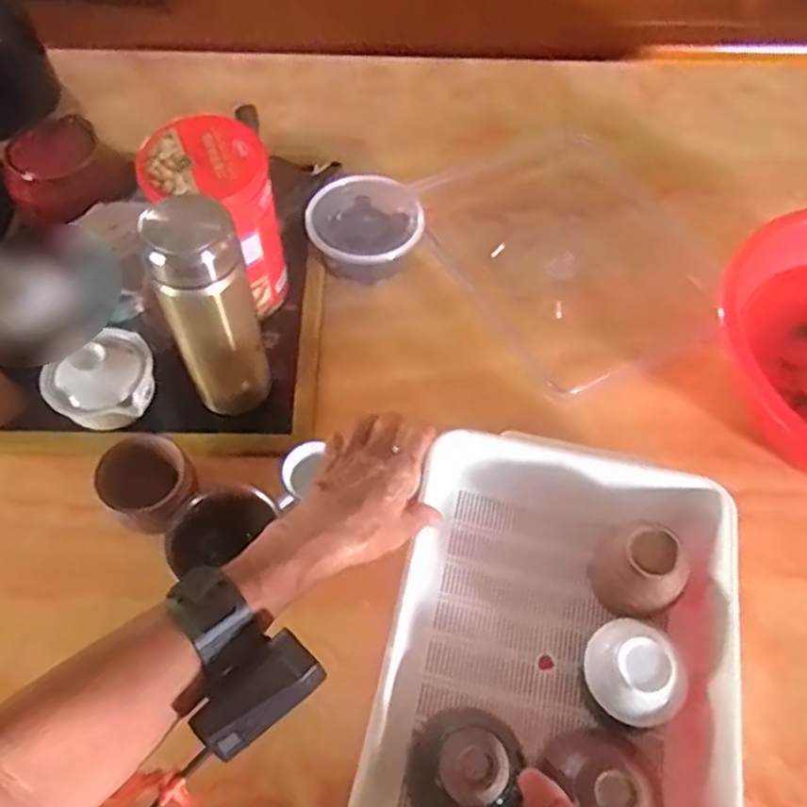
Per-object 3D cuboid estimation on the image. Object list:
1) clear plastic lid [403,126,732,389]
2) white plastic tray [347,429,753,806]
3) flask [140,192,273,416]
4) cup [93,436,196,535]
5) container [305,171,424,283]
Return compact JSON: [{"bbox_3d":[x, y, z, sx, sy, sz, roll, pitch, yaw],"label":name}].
[{"bbox_3d":[0.184,-0.168,0.767,0.265,0.022,0.318,-25,63,-19],"label":"clear plastic lid"},{"bbox_3d":[0.112,0.182,0.521,0.233,0.072,0.309,12,60,6],"label":"white plastic tray"},{"bbox_3d":[-0.152,-0.070,0.575,0.064,0.204,0.057,-18,62,-12],"label":"flask"},{"bbox_3d":[-0.198,0.069,0.567,0.070,0.066,0.063,31,63,16],"label":"cup"},{"bbox_3d":[-0.038,-0.175,0.729,0.110,0.056,0.108,-12,60,-8],"label":"container"}]

